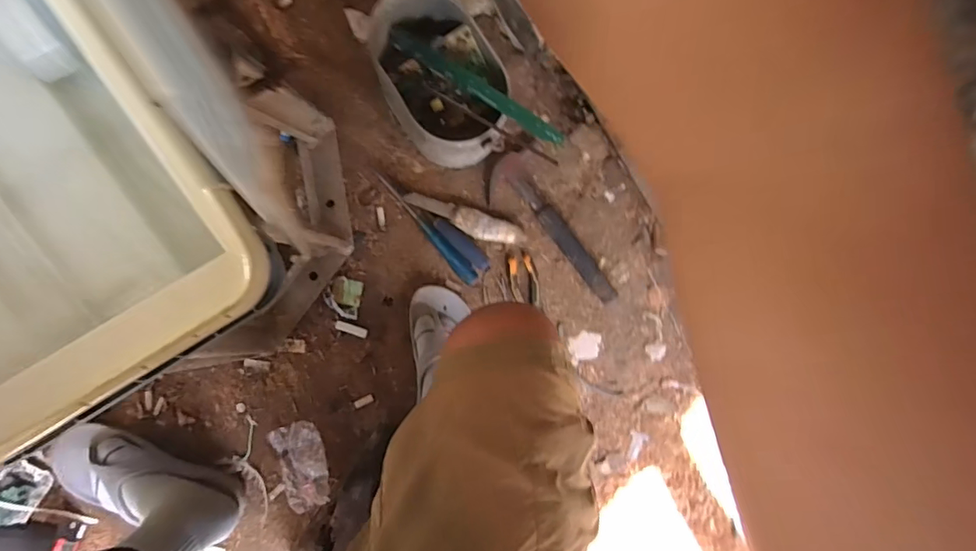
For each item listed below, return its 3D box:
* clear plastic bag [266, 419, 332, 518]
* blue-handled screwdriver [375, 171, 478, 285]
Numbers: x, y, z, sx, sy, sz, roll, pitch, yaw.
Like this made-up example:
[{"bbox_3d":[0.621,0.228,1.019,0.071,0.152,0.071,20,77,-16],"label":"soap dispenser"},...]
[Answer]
[{"bbox_3d":[-0.298,0.309,0.780,0.077,0.026,0.141,-15,94,-8],"label":"clear plastic bag"},{"bbox_3d":[-0.098,-0.080,0.811,0.029,0.024,0.236,-41,97,-6],"label":"blue-handled screwdriver"}]

